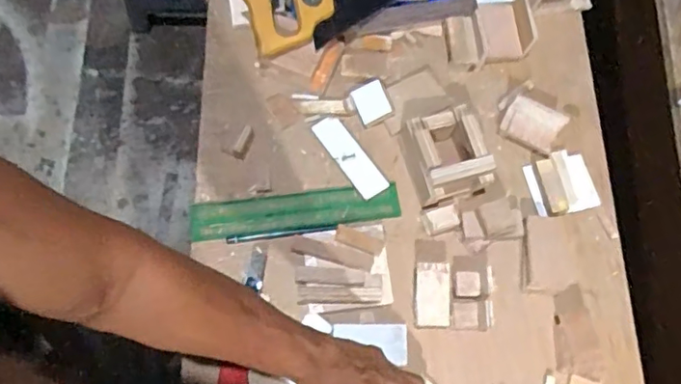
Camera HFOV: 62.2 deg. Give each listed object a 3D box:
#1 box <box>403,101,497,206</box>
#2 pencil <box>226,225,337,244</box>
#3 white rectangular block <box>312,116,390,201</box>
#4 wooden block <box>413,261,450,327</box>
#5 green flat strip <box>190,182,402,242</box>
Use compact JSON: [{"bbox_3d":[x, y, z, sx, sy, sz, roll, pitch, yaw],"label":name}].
[{"bbox_3d":[0.131,-0.046,0.694,0.090,0.073,0.103,-13,74,-8],"label":"box"},{"bbox_3d":[-0.071,0.050,0.677,0.130,0.004,0.009,-6,72,-6],"label":"pencil"},{"bbox_3d":[0.013,-0.046,0.715,0.040,0.007,0.118,-35,77,-14],"label":"white rectangular block"},{"bbox_3d":[0.105,0.121,0.661,0.042,0.037,0.073,4,73,-3],"label":"wooden block"},{"bbox_3d":[-0.056,0.025,0.700,0.255,0.009,0.050,-7,69,-4],"label":"green flat strip"}]

